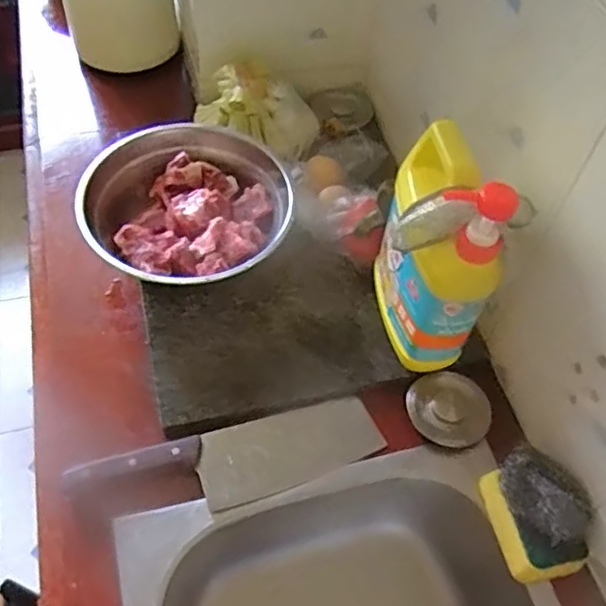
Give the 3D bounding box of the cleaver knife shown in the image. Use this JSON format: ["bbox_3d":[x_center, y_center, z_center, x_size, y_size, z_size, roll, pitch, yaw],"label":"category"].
[{"bbox_3d":[-0.065,0.152,0.592,0.285,0.014,0.074,-13,57,-13],"label":"cleaver knife"}]

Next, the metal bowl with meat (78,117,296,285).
[{"bbox_3d":[-0.128,-0.095,0.703,0.215,0.083,0.216,2,55,-3],"label":"metal bowl with meat"}]

